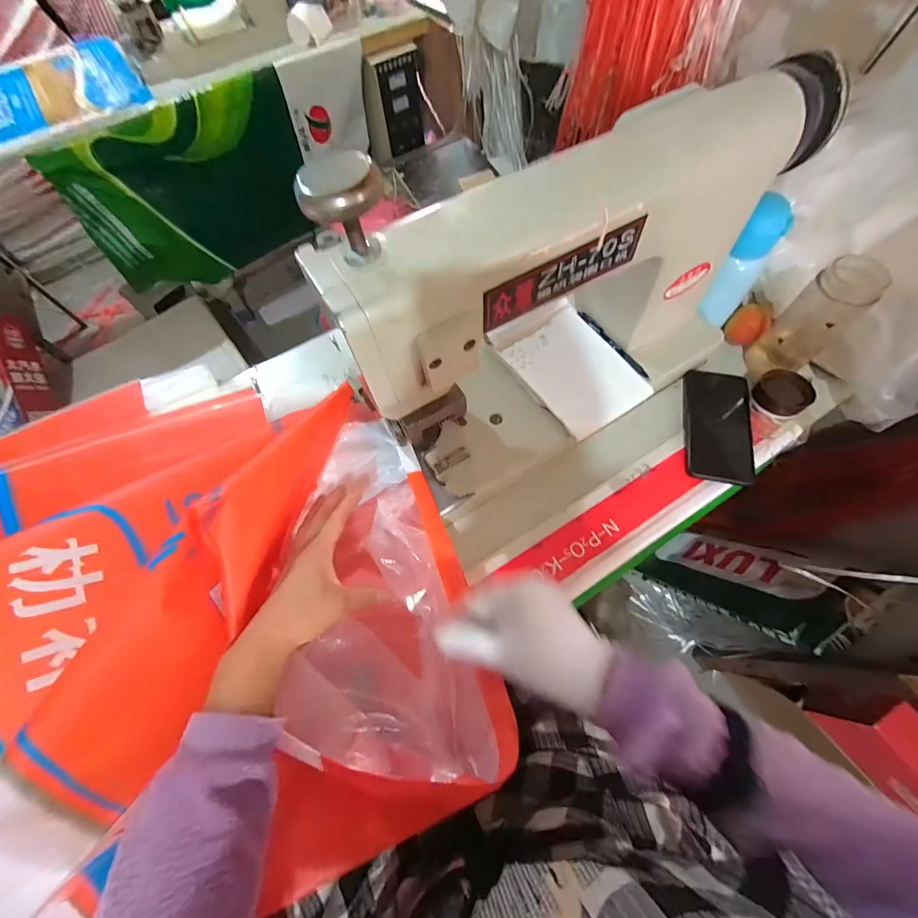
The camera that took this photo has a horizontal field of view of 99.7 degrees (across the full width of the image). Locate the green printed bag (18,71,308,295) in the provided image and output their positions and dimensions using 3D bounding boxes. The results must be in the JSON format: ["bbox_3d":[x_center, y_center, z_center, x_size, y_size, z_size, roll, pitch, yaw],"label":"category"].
[{"bbox_3d":[-0.846,-0.839,1.285,0.728,0.515,0.174,-29,67,-10],"label":"green printed bag"}]

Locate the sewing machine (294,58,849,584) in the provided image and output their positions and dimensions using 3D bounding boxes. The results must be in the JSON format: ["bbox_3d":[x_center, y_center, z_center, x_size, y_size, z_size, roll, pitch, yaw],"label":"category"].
[{"bbox_3d":[0.154,-0.133,0.426,0.529,0.318,0.241,-31,67,-11],"label":"sewing machine"}]

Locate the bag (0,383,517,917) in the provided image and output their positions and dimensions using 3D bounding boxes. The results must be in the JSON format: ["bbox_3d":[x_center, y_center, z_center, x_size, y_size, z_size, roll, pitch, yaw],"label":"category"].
[{"bbox_3d":[-0.289,0.191,0.300,0.613,0.206,0.373,-25,66,-8],"label":"bag"}]

